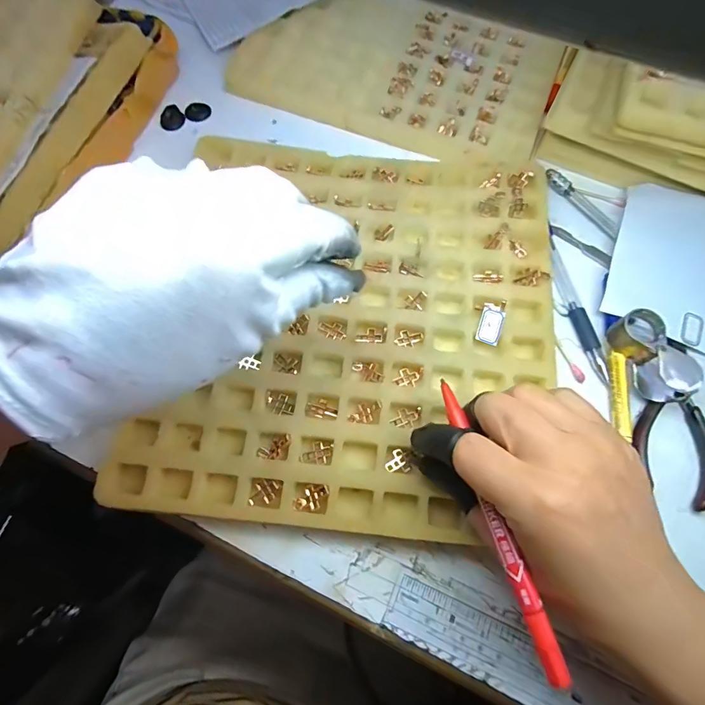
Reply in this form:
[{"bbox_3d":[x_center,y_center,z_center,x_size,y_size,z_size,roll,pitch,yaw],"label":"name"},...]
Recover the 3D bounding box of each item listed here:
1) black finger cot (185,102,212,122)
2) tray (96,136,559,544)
[{"bbox_3d":[-0.129,-0.201,0.342,0.021,0.004,0.016,-16,73,-7],"label":"black finger cot"},{"bbox_3d":[0.003,-0.025,0.267,0.249,0.018,0.255,6,72,0],"label":"tray"}]

